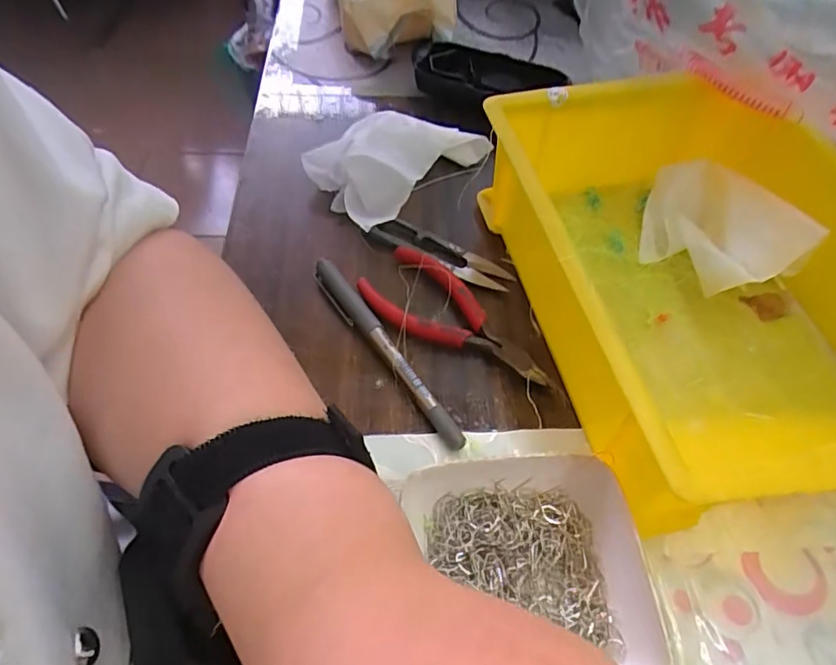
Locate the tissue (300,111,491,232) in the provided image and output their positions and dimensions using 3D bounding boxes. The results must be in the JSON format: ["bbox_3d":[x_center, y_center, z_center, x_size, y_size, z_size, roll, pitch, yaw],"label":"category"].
[{"bbox_3d":[-0.005,-0.117,0.369,0.124,0.040,0.099,-28,61,-19],"label":"tissue"}]

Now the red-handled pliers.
[{"bbox_3d":[0.024,-0.006,0.308,0.121,0.013,0.049,32,61,19],"label":"red-handled pliers"}]

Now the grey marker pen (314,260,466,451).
[{"bbox_3d":[-0.019,0.008,0.298,0.013,0.011,0.138,-30,61,-20],"label":"grey marker pen"}]

